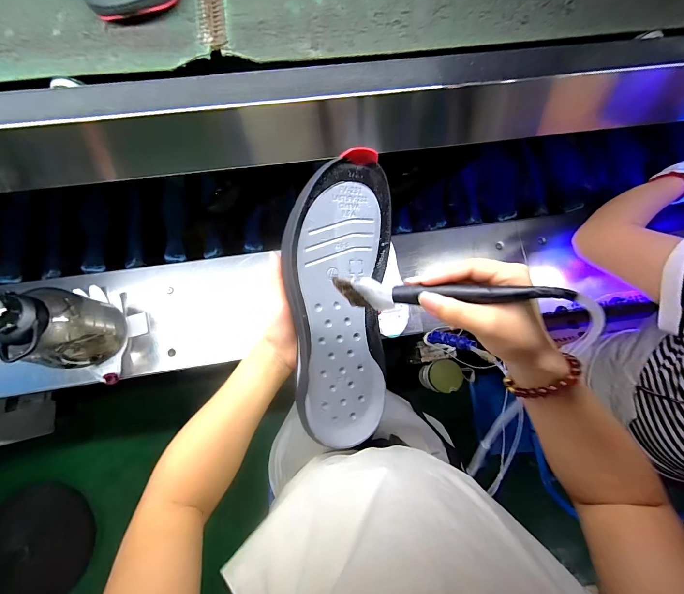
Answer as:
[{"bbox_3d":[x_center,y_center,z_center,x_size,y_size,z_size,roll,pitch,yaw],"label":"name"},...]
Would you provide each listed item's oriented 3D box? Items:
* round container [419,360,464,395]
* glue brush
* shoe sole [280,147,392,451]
[{"bbox_3d":[0.230,0.190,0.725,0.084,0.085,0.073,-13,74,-4],"label":"round container"},{"bbox_3d":[0.079,-0.004,0.244,0.174,0.027,0.021,0,72,22],"label":"glue brush"},{"bbox_3d":[-0.002,0.012,0.328,0.104,0.044,0.304,0,95,0],"label":"shoe sole"}]

